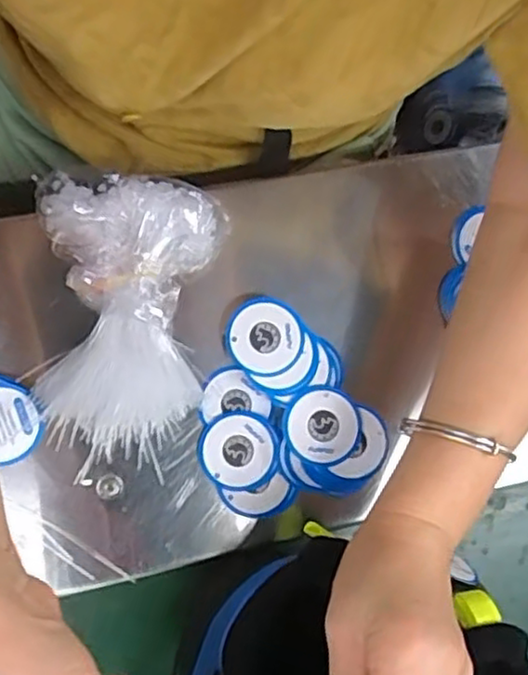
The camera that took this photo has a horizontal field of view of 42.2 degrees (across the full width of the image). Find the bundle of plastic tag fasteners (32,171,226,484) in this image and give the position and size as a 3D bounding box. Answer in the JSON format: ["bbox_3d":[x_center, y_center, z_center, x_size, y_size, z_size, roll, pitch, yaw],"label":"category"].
[{"bbox_3d":[-0.084,-0.011,0.424,0.111,0.052,0.177,1,78,0],"label":"bundle of plastic tag fasteners"}]

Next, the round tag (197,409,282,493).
[{"bbox_3d":[-0.016,0.073,0.443,0.051,0.008,0.050,0,78,0],"label":"round tag"}]

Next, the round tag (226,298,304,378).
[{"bbox_3d":[0.001,-0.001,0.438,0.048,0.008,0.048,16,78,4],"label":"round tag"}]

